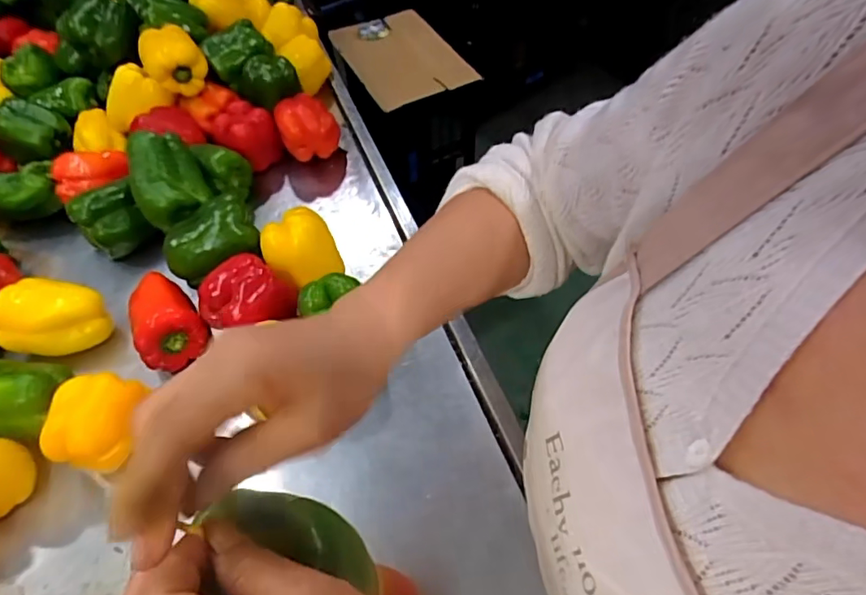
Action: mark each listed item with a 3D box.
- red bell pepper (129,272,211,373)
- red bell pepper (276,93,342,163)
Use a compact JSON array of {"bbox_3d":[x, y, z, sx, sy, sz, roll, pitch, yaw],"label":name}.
[{"bbox_3d":[-0.325,0.022,0.631,0.077,0.063,0.107,-34,60,-20],"label":"red bell pepper"},{"bbox_3d":[-0.190,-0.256,0.814,0.088,0.085,0.074,-24,57,-14],"label":"red bell pepper"}]

